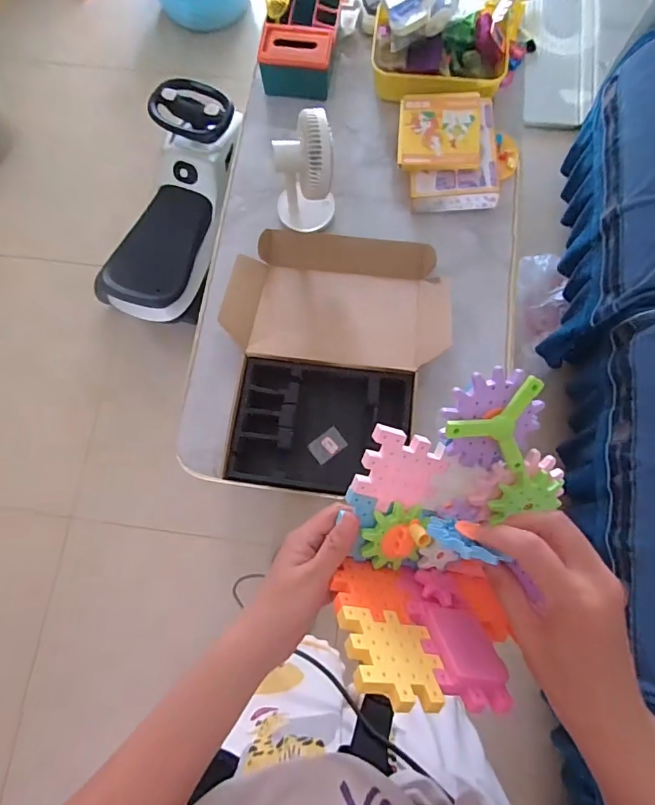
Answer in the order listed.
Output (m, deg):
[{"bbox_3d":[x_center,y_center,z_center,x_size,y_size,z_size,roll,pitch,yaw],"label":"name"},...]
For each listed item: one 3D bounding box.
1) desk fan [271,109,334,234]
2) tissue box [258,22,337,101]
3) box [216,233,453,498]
[{"bbox_3d":[-0.054,-0.477,0.977,0.136,0.233,0.134,0,76,4],"label":"desk fan"},{"bbox_3d":[-0.074,-0.856,1.150,0.176,0.090,0.136,9,77,6],"label":"tissue box"},{"bbox_3d":[0.005,-0.106,0.976,0.482,0.085,0.570,6,76,5],"label":"box"}]

